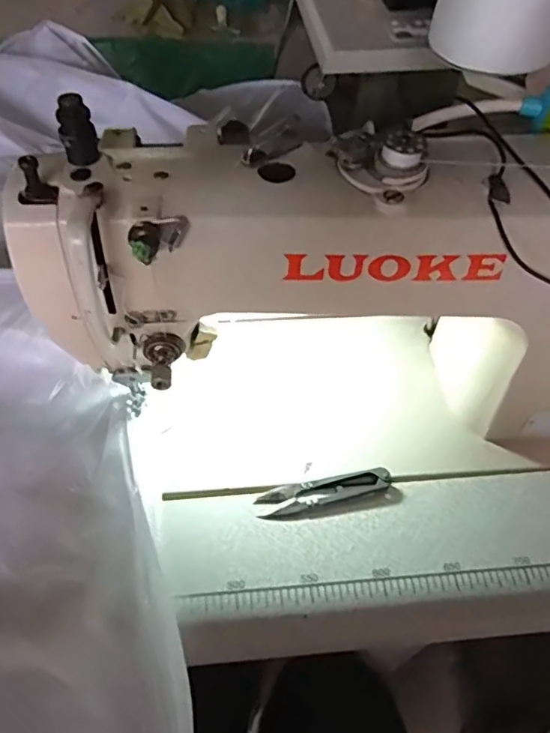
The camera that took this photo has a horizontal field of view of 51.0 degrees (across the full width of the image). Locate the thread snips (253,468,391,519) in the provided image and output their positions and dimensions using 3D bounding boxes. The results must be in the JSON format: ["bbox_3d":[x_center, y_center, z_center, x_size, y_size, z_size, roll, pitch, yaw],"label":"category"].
[{"bbox_3d":[0.038,0.094,0.435,0.100,0.011,0.022,-9,56,-10],"label":"thread snips"}]

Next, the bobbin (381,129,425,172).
[{"bbox_3d":[0.071,-0.121,0.319,0.022,0.015,0.019,17,53,11],"label":"bobbin"}]

